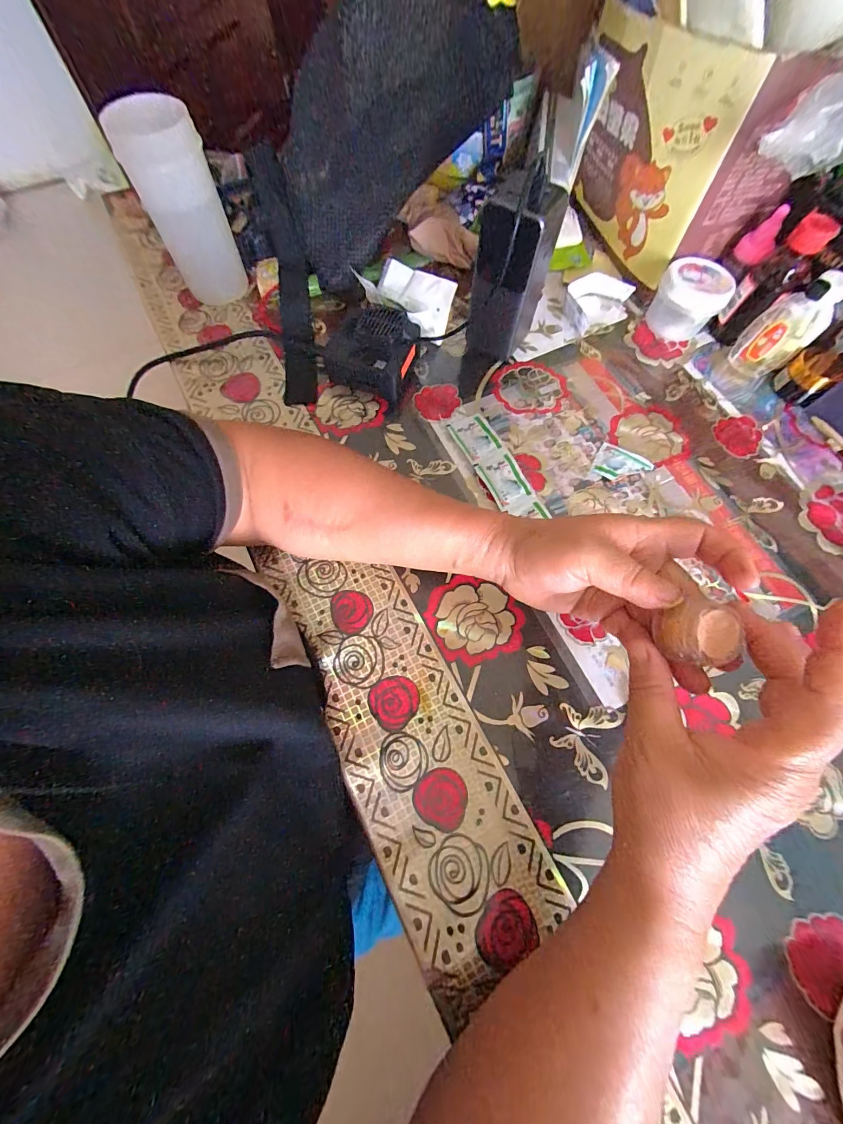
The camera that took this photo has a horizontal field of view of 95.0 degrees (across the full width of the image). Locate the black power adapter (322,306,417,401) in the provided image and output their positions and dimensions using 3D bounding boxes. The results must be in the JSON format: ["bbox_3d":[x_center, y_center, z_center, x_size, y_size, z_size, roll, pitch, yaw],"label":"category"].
[{"bbox_3d":[-0.053,-0.212,0.384,0.089,0.044,0.068,20,70,7],"label":"black power adapter"}]

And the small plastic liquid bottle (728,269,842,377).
[{"bbox_3d":[0.353,-0.227,0.375,0.043,0.086,0.042,-10,69,-5],"label":"small plastic liquid bottle"}]

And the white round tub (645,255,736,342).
[{"bbox_3d":[0.281,-0.276,0.409,0.064,0.056,0.068,0,69,-1],"label":"white round tub"}]

